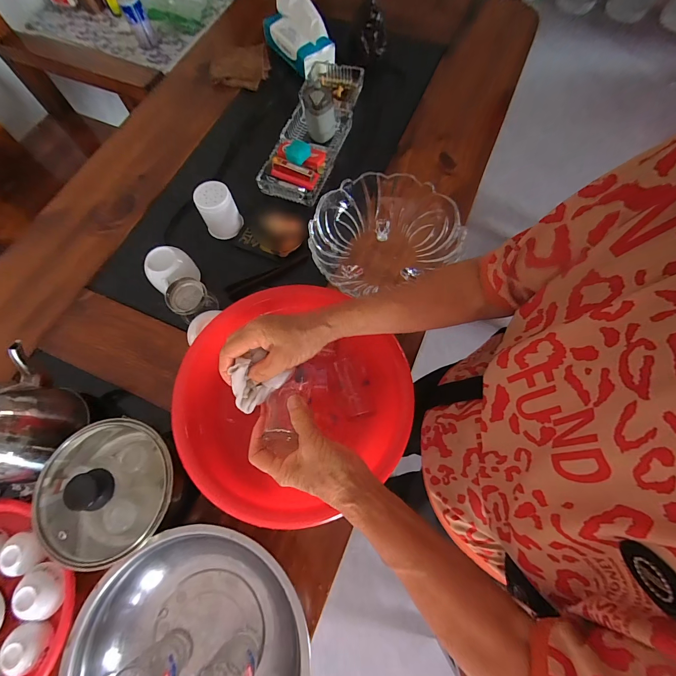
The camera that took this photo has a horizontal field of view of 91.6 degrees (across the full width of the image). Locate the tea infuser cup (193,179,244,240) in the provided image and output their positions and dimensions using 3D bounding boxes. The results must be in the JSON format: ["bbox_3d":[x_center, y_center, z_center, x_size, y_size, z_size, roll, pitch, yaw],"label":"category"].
[{"bbox_3d":[-0.219,-0.234,0.605,0.066,0.079,0.063,0,70,1],"label":"tea infuser cup"}]

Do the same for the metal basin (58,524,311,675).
[{"bbox_3d":[-0.163,0.365,0.389,0.251,0.088,0.256,0,70,1],"label":"metal basin"}]

